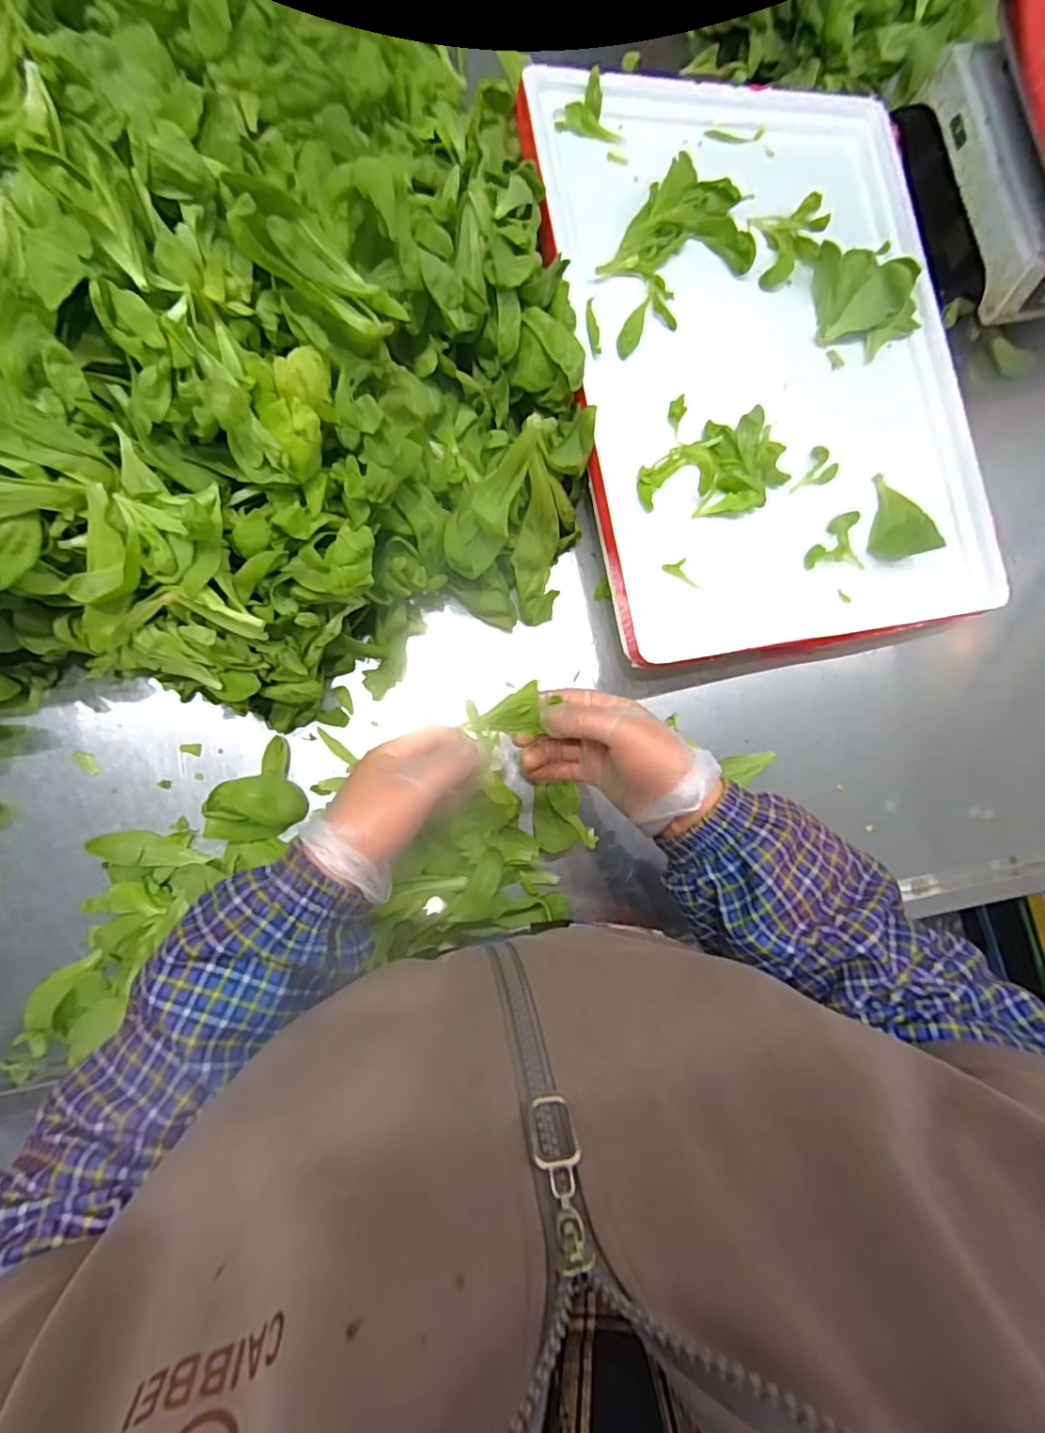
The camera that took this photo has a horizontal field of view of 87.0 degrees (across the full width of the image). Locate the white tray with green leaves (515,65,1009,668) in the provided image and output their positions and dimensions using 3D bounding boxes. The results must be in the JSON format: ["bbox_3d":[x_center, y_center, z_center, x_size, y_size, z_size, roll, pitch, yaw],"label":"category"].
[{"bbox_3d":[0.225,-0.328,0.499,0.378,0.045,0.526,-8,86,-8],"label":"white tray with green leaves"}]

